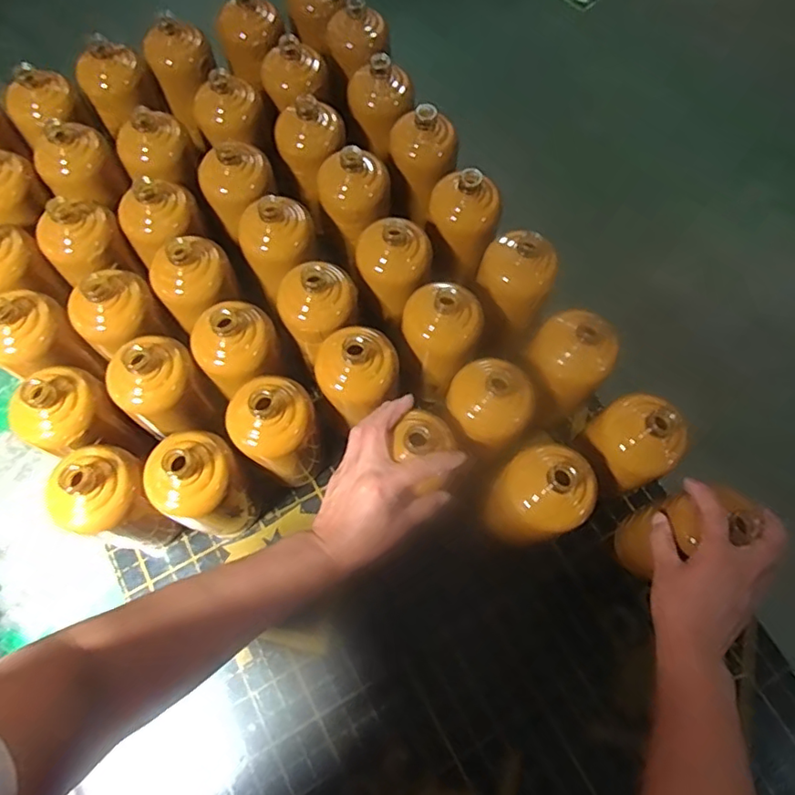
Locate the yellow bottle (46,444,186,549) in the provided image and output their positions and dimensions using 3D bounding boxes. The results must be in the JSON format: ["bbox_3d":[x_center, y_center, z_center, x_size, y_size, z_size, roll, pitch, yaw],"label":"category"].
[{"bbox_3d":[-0.277,0.104,0.569,0.078,0.173,0.084,21,70,6],"label":"yellow bottle"}]

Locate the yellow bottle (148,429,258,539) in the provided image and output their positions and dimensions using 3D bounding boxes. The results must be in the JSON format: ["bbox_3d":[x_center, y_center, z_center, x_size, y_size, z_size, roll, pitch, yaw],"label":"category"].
[{"bbox_3d":[-0.193,0.091,0.582,0.076,0.179,0.083,26,70,8],"label":"yellow bottle"}]

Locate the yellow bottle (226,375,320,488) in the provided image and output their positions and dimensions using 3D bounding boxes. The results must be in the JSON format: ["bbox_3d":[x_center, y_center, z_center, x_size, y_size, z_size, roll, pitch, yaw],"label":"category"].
[{"bbox_3d":[-0.123,0.038,0.597,0.079,0.168,0.073,1,69,-2],"label":"yellow bottle"}]

